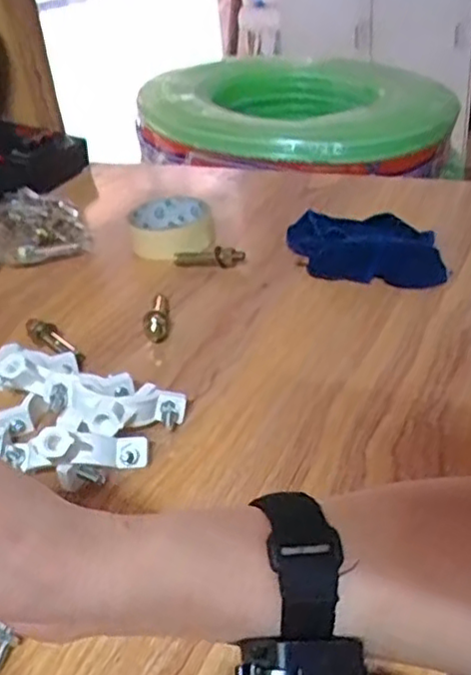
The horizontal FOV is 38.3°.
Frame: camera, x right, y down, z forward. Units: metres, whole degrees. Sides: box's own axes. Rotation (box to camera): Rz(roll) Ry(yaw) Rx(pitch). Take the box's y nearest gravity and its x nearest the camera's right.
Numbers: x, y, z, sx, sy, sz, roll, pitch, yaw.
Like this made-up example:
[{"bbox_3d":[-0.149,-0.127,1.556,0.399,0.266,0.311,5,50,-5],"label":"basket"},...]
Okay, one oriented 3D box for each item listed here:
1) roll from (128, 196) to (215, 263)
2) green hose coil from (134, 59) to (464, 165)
[{"bbox_3d":[-0.062,-0.107,0.670,0.080,0.028,0.098,-5,32,2],"label":"roll"},{"bbox_3d":[0.079,-0.367,1.117,0.505,0.116,0.447,11,36,26],"label":"green hose coil"}]

